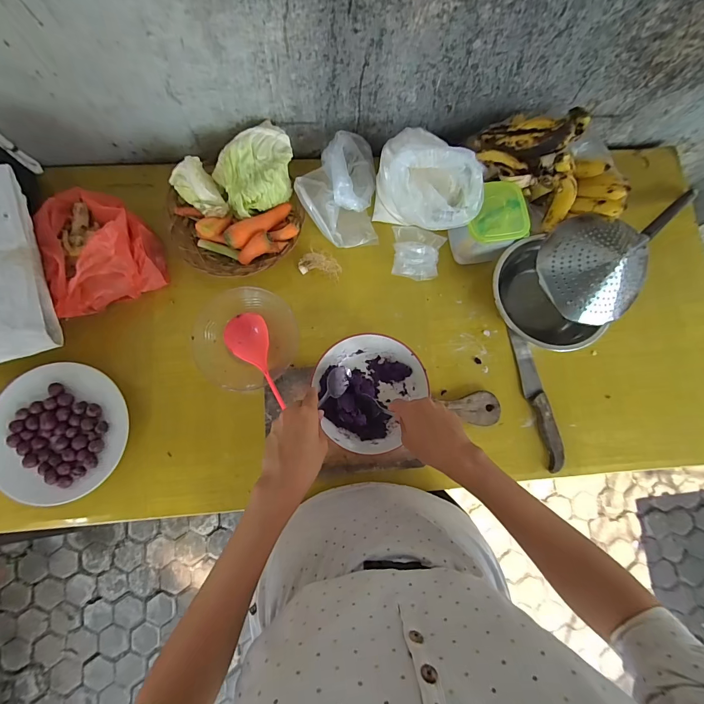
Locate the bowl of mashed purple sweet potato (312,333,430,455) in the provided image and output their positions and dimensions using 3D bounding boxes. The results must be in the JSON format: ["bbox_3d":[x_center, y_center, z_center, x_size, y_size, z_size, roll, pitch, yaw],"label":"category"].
[{"bbox_3d":[0.023,0.058,0.546,0.158,0.047,0.165,0,82,-3],"label":"bowl of mashed purple sweet potato"}]

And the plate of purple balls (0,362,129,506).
[{"bbox_3d":[-0.441,0.115,0.540,0.198,0.035,0.188,0,82,-3],"label":"plate of purple balls"}]

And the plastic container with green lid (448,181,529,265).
[{"bbox_3d":[0.217,-0.206,0.595,0.097,0.099,0.101,-5,82,-4],"label":"plastic container with green lid"}]

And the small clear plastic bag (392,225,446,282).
[{"bbox_3d":[0.109,-0.165,0.616,0.084,0.040,0.085,12,81,-1],"label":"small clear plastic bag"}]

